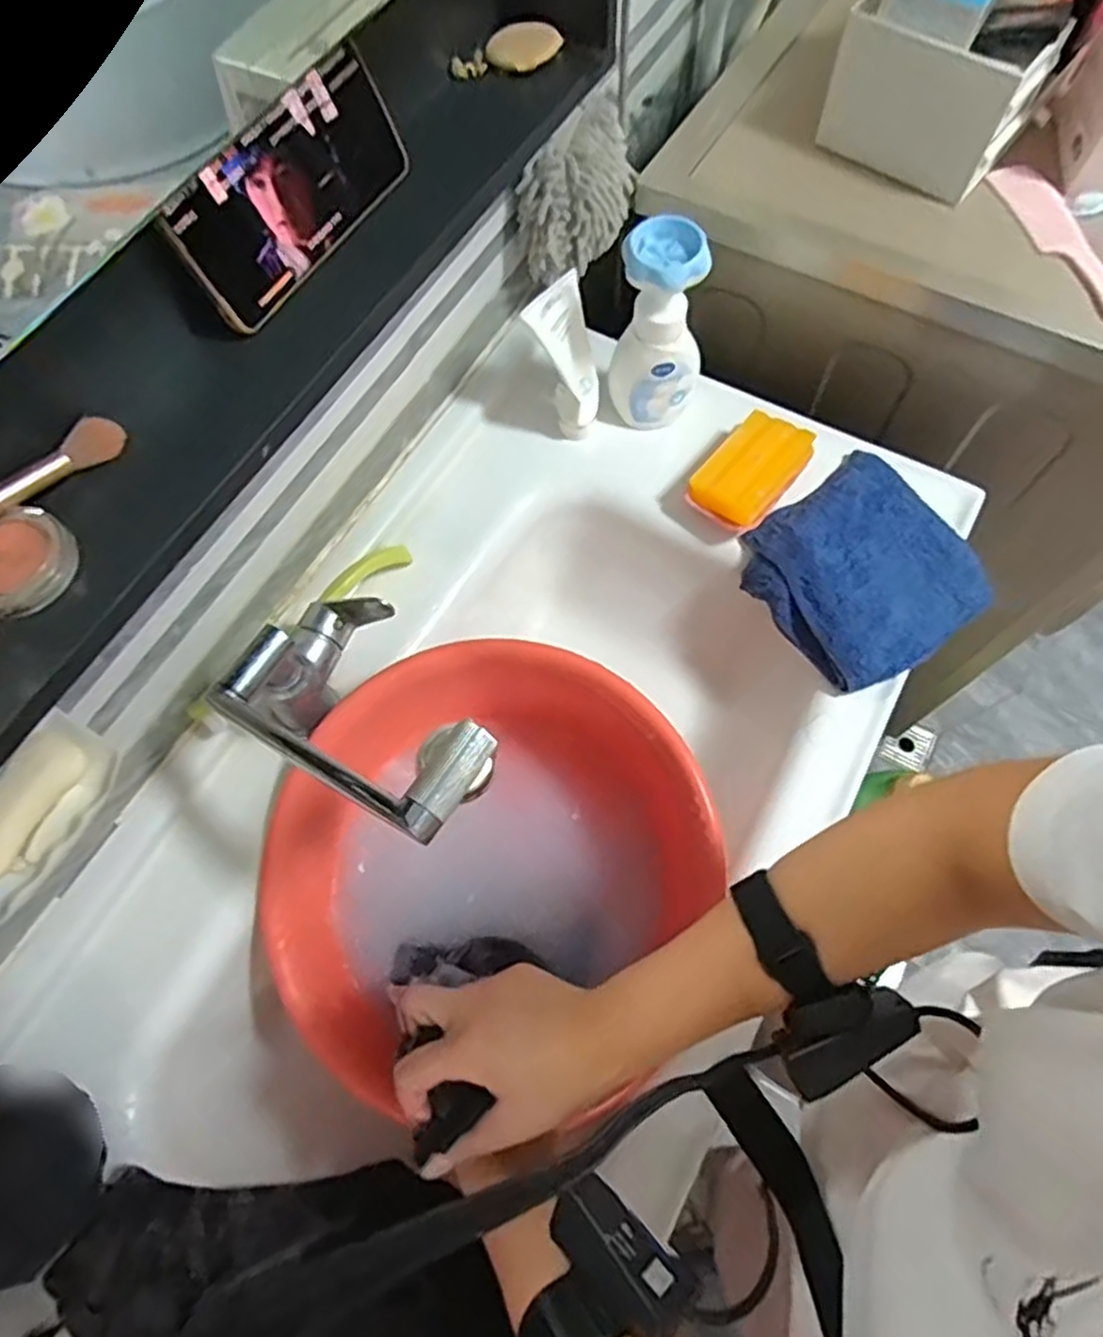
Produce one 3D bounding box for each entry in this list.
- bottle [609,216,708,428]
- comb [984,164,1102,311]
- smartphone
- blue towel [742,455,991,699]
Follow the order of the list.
[{"bbox_3d":[0.100,-0.309,0.679,0.084,0.183,0.055,8,68,5],"label":"bottle"},{"bbox_3d":[0.461,-0.383,0.658,0.046,0.010,0.204,-15,67,-4],"label":"comb"},{"bbox_3d":[-0.146,-0.275,0.422,0.008,0.074,0.166,21,69,32],"label":"smartphone"},{"bbox_3d":[0.286,-0.091,0.678,0.180,0.032,0.189,-30,69,-10],"label":"blue towel"}]

